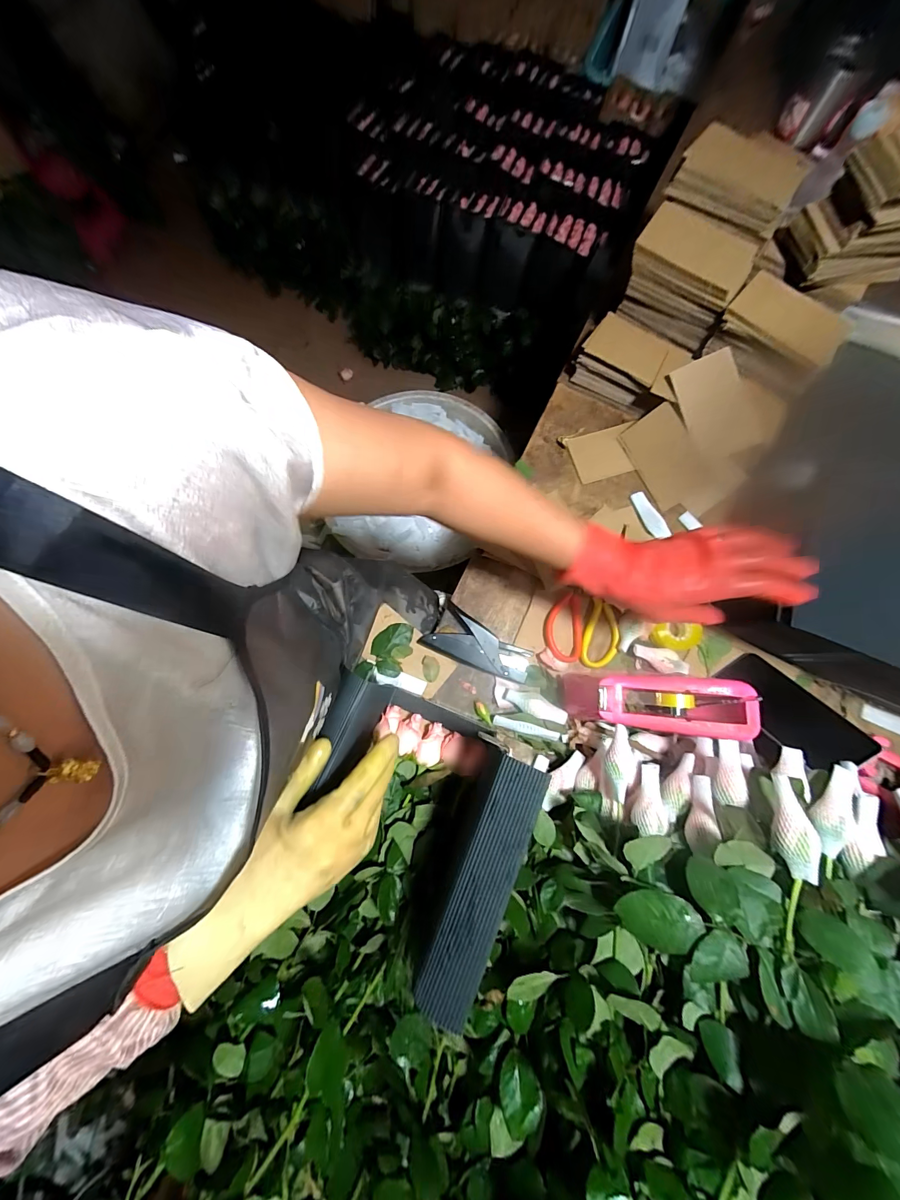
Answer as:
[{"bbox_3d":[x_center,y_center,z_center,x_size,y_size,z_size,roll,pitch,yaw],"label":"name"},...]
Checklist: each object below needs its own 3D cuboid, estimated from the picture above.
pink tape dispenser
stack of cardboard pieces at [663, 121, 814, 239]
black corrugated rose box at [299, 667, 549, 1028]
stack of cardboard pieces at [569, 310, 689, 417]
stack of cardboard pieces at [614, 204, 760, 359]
[{"bbox_3d":[0.255,0.132,0.491,0.198,0.089,0.073,4,79,1],"label":"pink tape dispenser"},{"bbox_3d":[0.362,-0.535,0.493,0.146,0.055,0.066,20,79,4],"label":"stack of cardboard pieces"},{"bbox_3d":[-0.050,0.223,0.419,0.218,0.172,0.203,24,80,5],"label":"black corrugated rose box"},{"bbox_3d":[0.273,-0.356,0.605,0.156,0.074,0.076,36,81,7],"label":"stack of cardboard pieces"},{"bbox_3d":[0.325,-0.451,0.549,0.150,0.088,0.111,31,80,6],"label":"stack of cardboard pieces"}]

